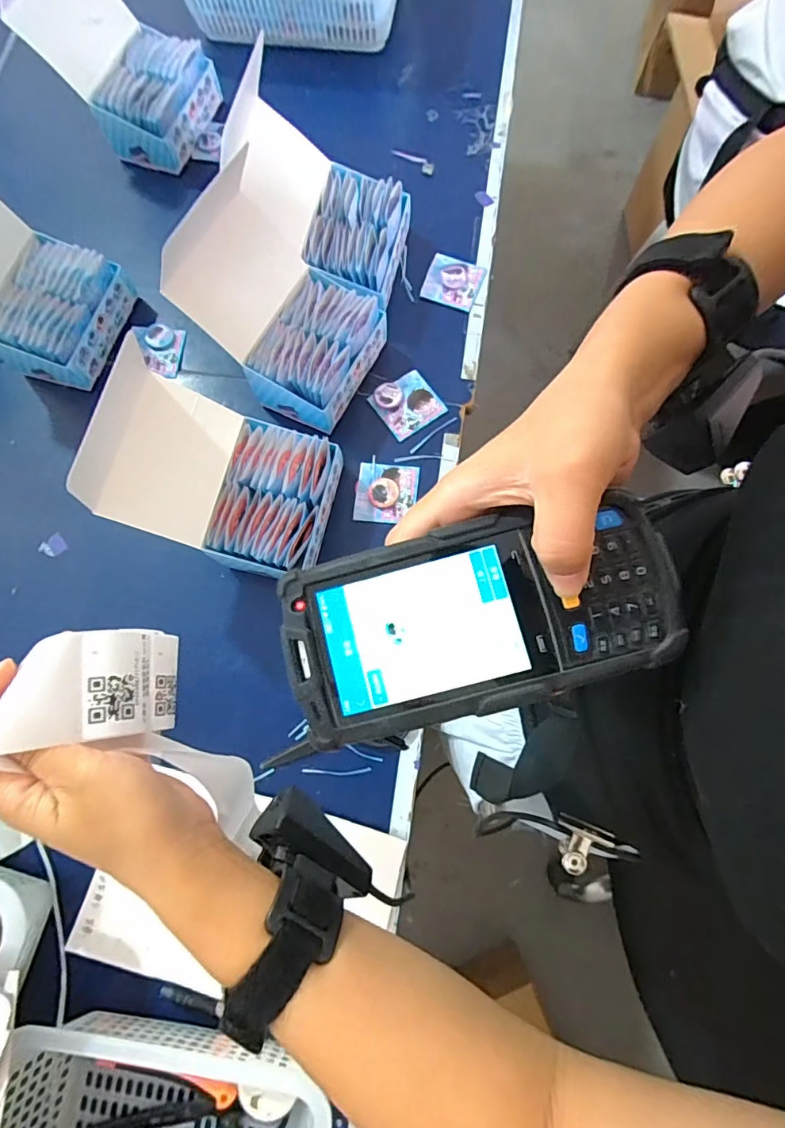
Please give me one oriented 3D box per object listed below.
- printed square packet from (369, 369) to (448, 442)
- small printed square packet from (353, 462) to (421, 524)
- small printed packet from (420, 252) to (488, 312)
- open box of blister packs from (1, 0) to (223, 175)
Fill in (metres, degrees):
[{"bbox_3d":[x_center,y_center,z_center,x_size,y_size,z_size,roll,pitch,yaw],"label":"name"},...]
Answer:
[{"bbox_3d":[0.017,-0.188,0.584,0.068,0.011,0.071,-36,79,-7],"label":"printed square packet"},{"bbox_3d":[-0.007,-0.081,0.557,0.067,0.007,0.068,6,77,2],"label":"small printed square packet"},{"bbox_3d":[0.076,-0.355,0.629,0.069,0.008,0.063,19,86,0],"label":"small printed packet"},{"bbox_3d":[-0.341,-0.641,0.635,0.175,0.157,0.155,27,78,7],"label":"open box of blister packs"}]

